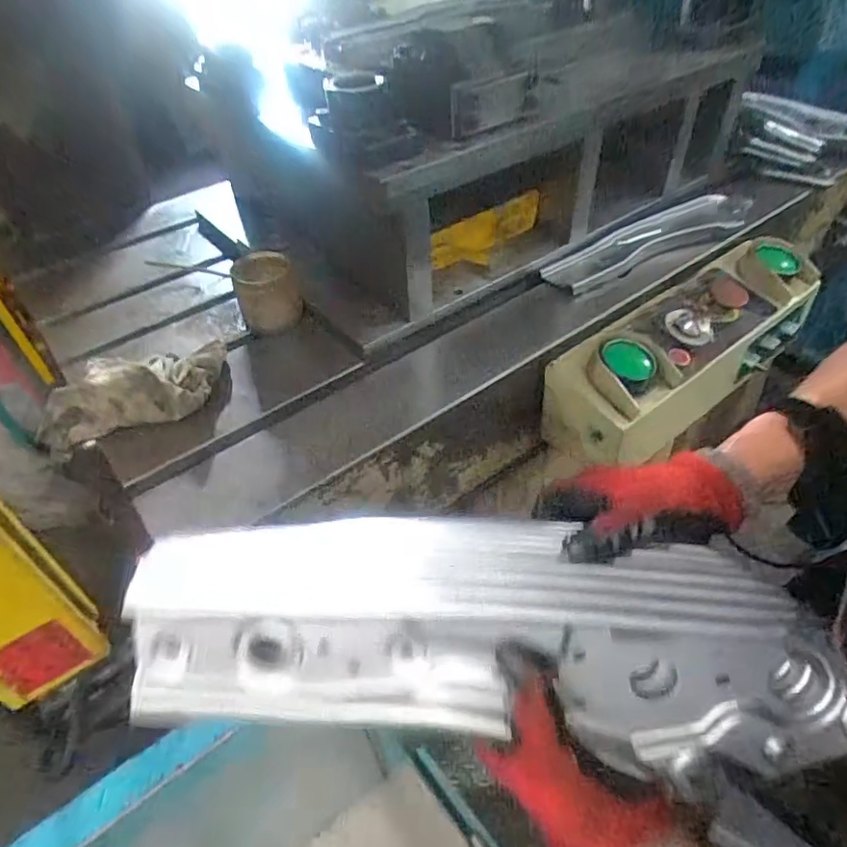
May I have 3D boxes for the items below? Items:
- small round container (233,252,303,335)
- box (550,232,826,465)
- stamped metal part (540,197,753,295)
[{"bbox_3d":[-0.221,-0.183,0.814,0.080,0.096,0.080,-2,45,2],"label":"small round container"},{"bbox_3d":[0.402,-0.121,0.873,0.484,0.134,0.148,-30,51,-23],"label":"box"},{"bbox_3d":[0.390,-0.304,0.970,0.448,0.033,0.101,-28,50,-22],"label":"stamped metal part"}]

